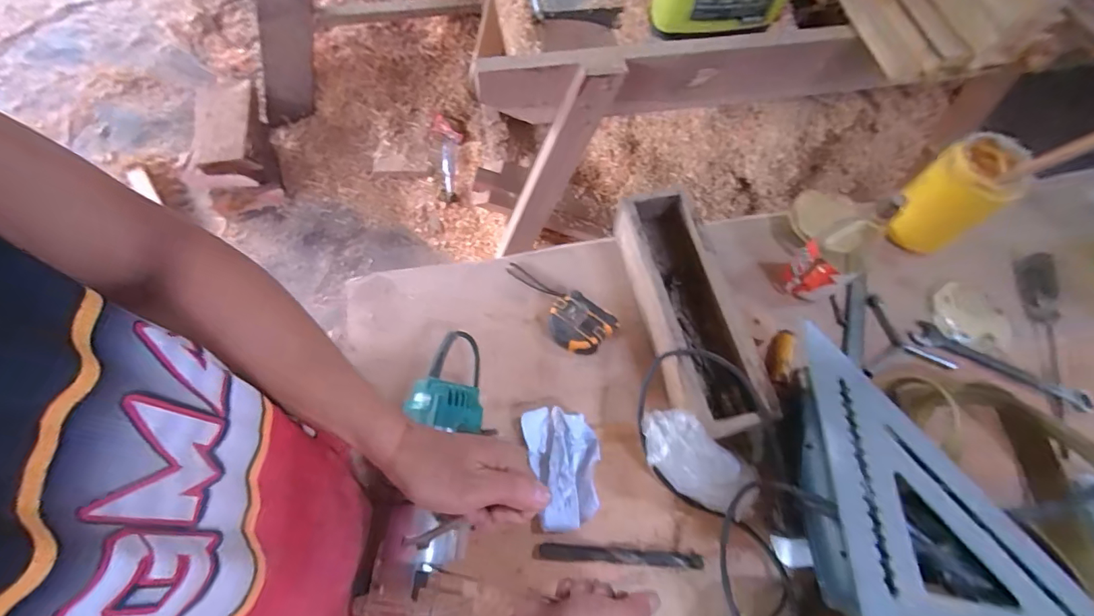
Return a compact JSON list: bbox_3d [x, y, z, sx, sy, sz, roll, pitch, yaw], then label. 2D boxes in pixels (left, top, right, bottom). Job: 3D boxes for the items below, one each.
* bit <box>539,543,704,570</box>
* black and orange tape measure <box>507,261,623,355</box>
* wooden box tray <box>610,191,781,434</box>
[{"bbox_3d":[0.079,0.264,0.504,0.170,0.011,0.015,4,64,-1],"label":"bit"},{"bbox_3d":[0.005,-0.001,0.612,0.163,0.035,0.067,34,67,13],"label":"black and orange tape measure"},{"bbox_3d":[0.172,0.003,0.599,0.099,0.084,0.311,-9,65,-8],"label":"wooden box tray"}]

